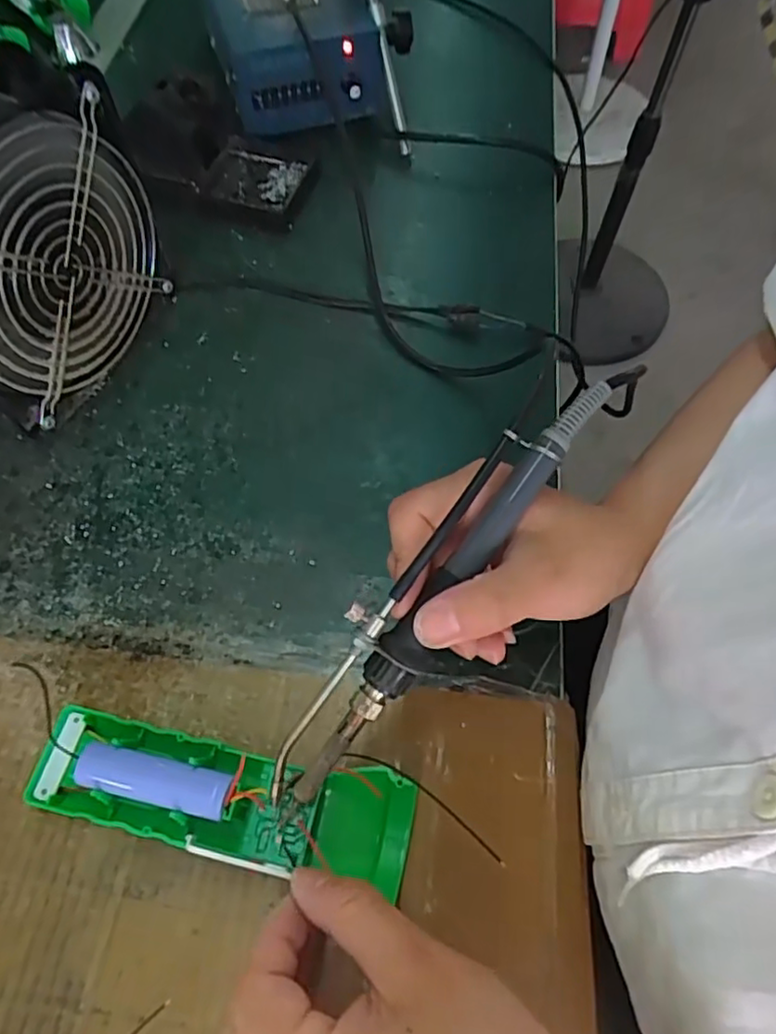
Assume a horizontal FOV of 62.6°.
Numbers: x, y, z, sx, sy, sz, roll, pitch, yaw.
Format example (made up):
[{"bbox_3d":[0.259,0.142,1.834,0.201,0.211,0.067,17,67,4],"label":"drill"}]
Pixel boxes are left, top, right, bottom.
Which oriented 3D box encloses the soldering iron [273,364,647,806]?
[{"bbox_3d":[0.024,0.020,0.244,0.028,0.022,0.209,38,87,19],"label":"soldering iron"}]

